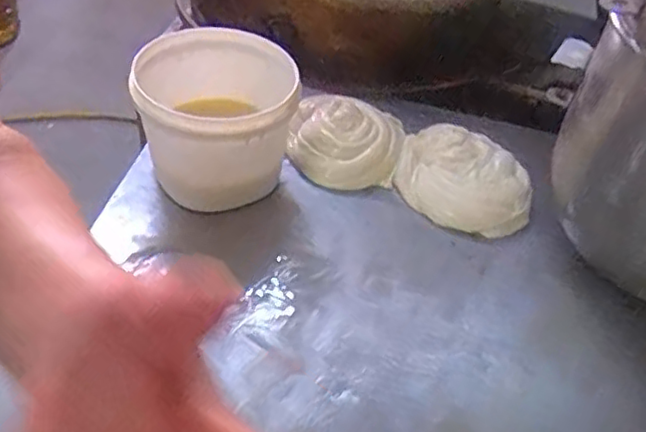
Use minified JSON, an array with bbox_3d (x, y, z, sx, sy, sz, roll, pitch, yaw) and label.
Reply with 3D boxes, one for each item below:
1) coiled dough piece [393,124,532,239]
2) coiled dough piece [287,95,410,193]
[{"bbox_3d":[0.187,-0.052,0.882,0.178,0.051,0.158,21,46,11],"label":"coiled dough piece"},{"bbox_3d":[0.030,-0.100,0.892,0.152,0.062,0.139,14,46,5],"label":"coiled dough piece"}]

